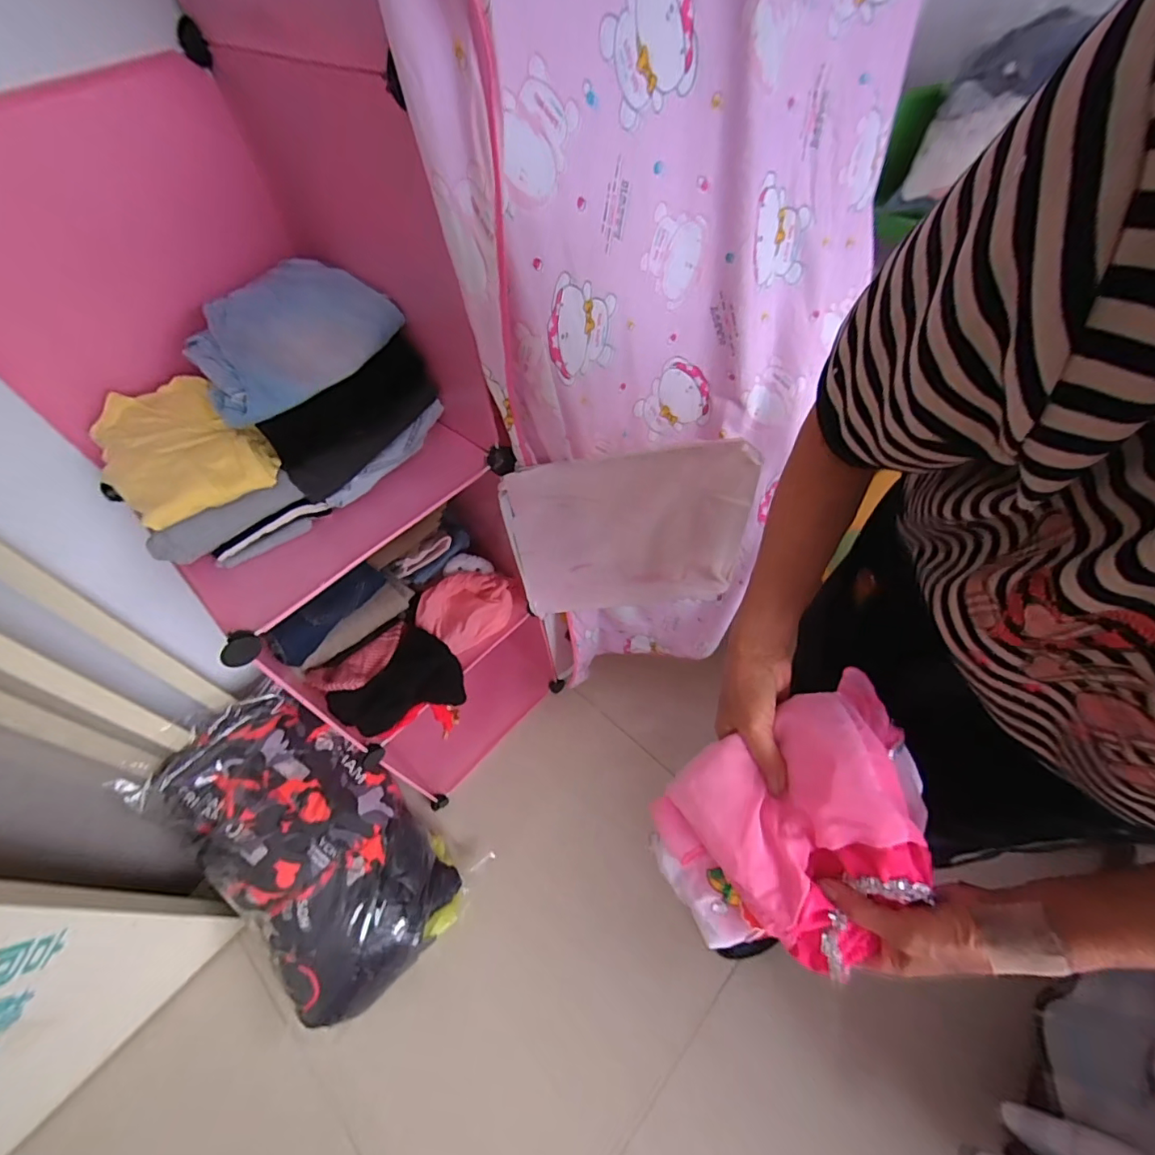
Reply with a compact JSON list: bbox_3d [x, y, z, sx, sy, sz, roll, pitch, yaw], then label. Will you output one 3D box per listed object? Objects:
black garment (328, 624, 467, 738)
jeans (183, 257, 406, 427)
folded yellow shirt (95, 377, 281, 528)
[{"bbox_3d":[-0.288,0.171,0.837,0.188,0.092,0.108,-25,57,-13],"label":"black garment"},{"bbox_3d":[-0.336,-0.277,0.586,0.195,0.051,0.212,36,65,26],"label":"jeans"},{"bbox_3d":[-0.446,-0.145,0.580,0.193,0.052,0.142,35,65,25],"label":"folded yellow shirt"}]

